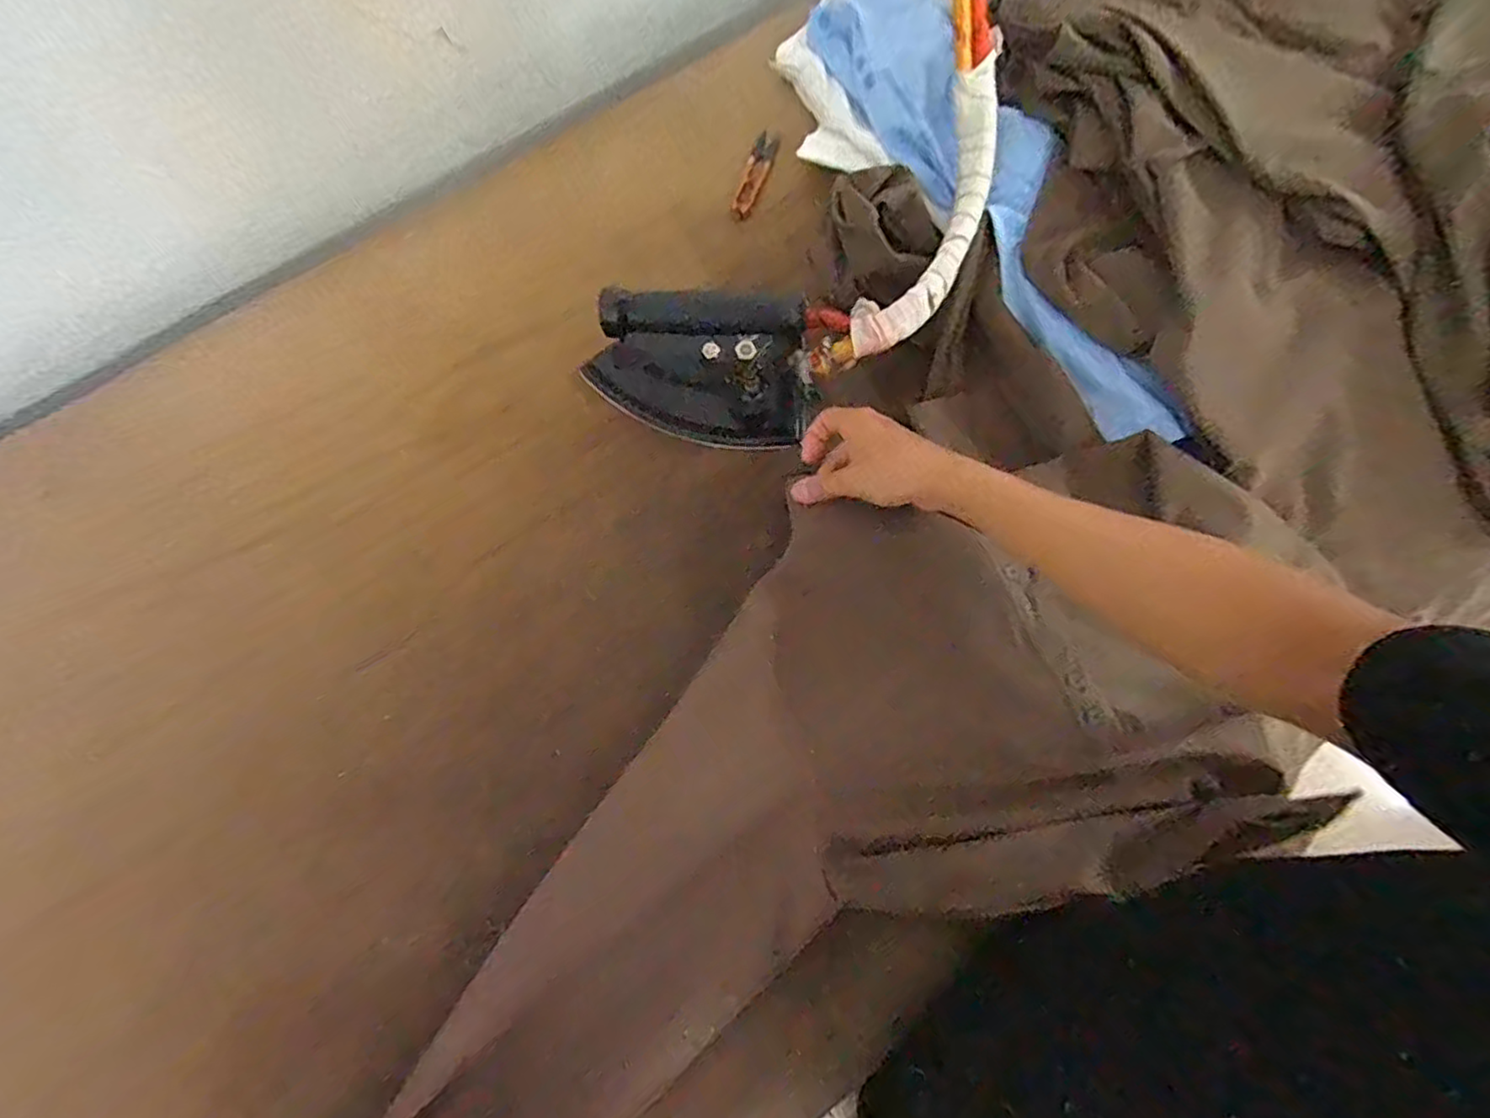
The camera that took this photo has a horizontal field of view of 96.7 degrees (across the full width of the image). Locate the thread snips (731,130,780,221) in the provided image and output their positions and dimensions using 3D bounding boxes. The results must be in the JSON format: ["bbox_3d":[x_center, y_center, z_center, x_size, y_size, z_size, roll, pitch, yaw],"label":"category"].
[{"bbox_3d":[0.011,-0.376,0.647,0.026,0.005,0.103,13,77,21],"label":"thread snips"}]

